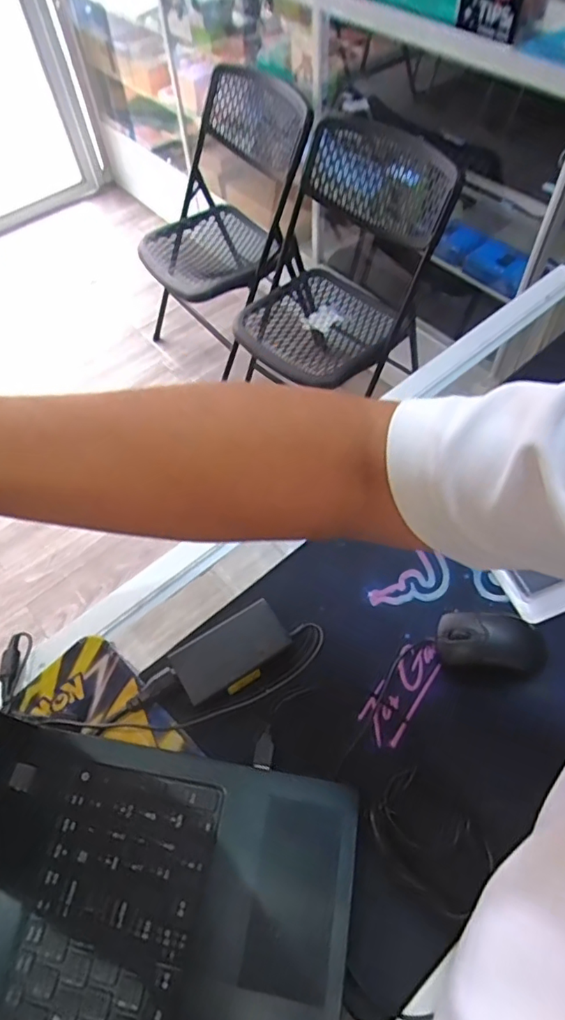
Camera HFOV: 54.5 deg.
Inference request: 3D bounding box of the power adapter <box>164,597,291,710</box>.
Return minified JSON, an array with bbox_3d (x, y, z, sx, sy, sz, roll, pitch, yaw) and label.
[{"bbox_3d":[-0.042,0.122,0.467,0.093,0.028,0.055,-32,62,-16],"label":"power adapter"}]

